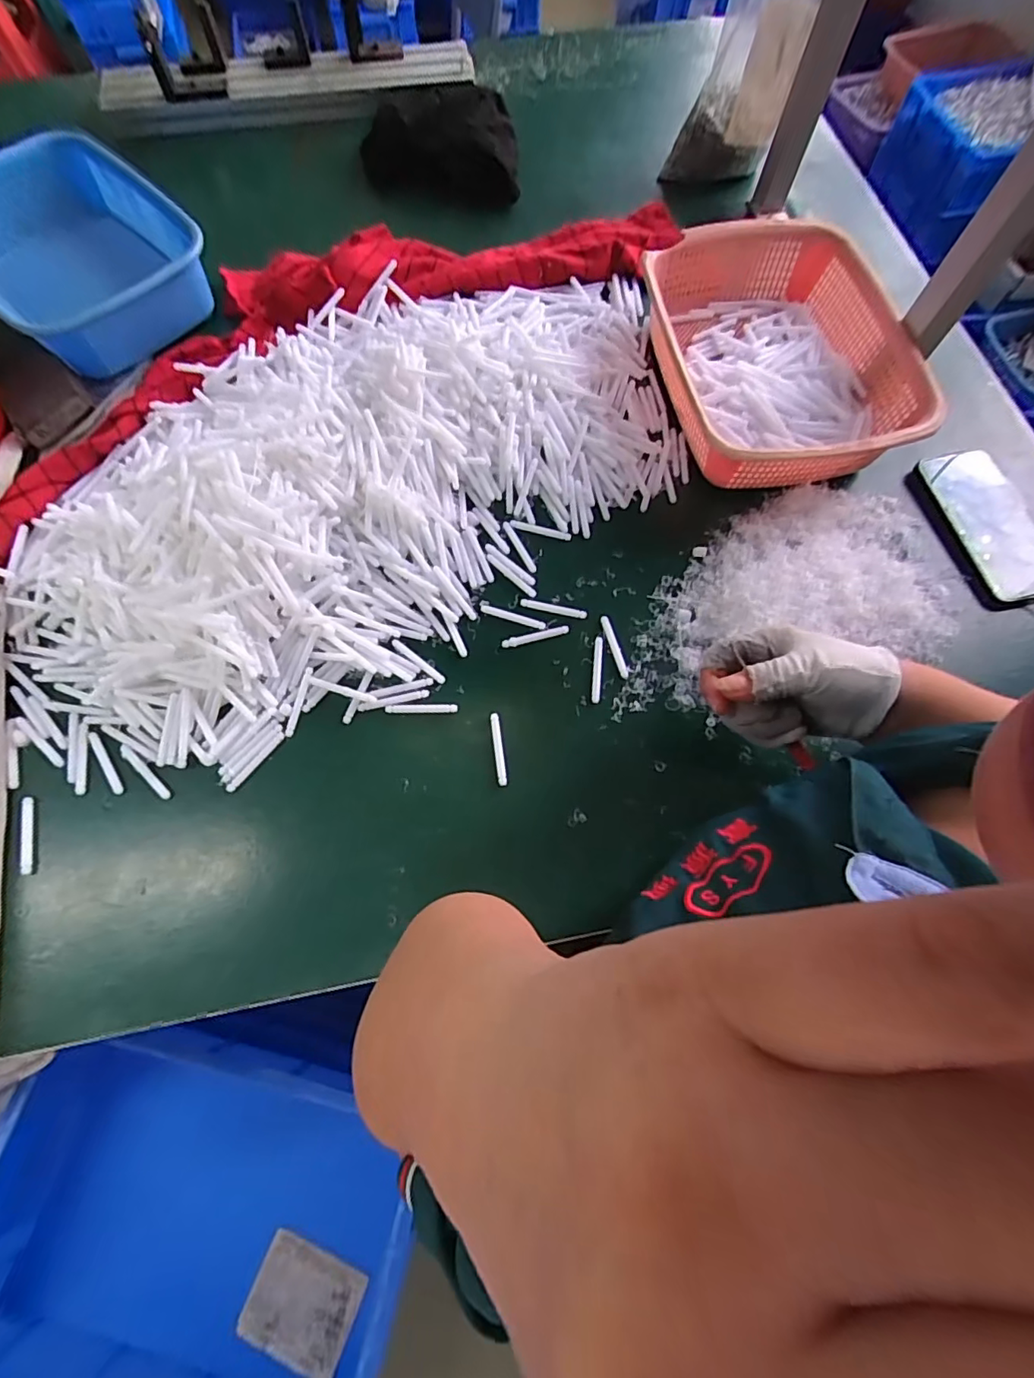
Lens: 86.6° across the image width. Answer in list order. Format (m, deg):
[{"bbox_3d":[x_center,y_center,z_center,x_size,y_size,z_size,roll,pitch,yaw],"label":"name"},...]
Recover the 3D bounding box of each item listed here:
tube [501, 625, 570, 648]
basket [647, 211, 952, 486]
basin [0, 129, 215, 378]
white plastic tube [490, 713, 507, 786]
[{"bbox_3d":[0.017,-0.047,0.485,0.060,0.005,0.008,-13,71,-5],"label":"tube"},{"bbox_3d":[0.261,-0.330,0.557,0.220,0.082,0.296,-8,71,-4],"label":"basket"},{"bbox_3d":[-0.482,-0.469,0.606,0.248,0.094,0.213,43,74,14],"label":"basin"},{"bbox_3d":[-0.015,0.048,0.447,0.007,0.004,0.059,-7,71,-3],"label":"white plastic tube"}]

